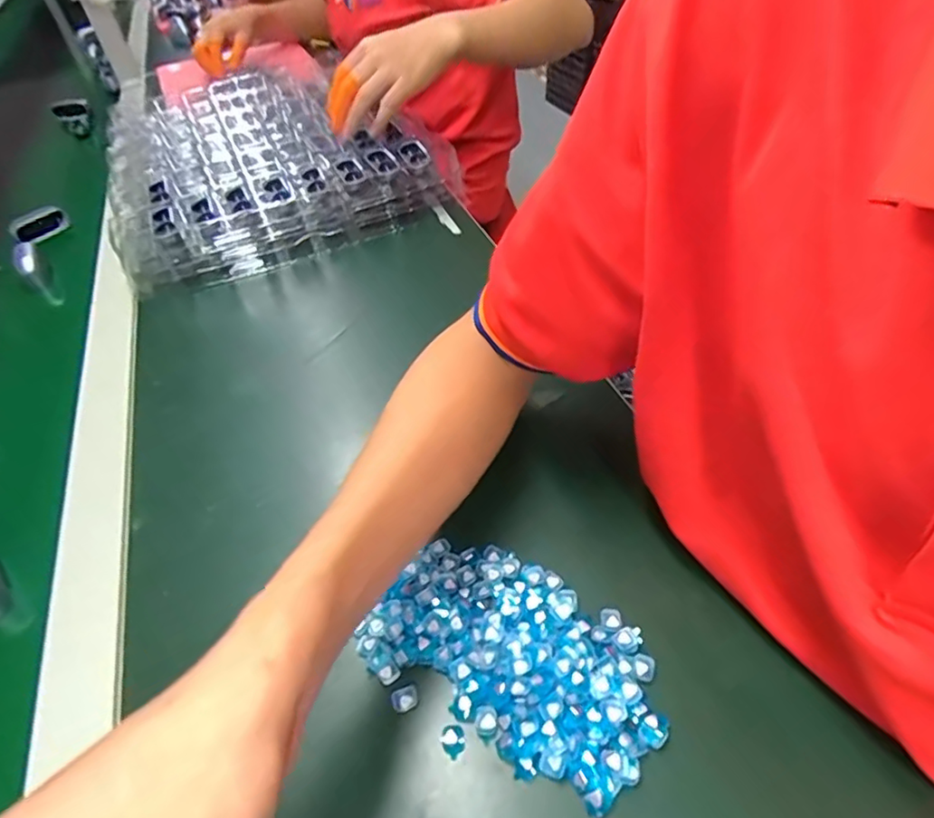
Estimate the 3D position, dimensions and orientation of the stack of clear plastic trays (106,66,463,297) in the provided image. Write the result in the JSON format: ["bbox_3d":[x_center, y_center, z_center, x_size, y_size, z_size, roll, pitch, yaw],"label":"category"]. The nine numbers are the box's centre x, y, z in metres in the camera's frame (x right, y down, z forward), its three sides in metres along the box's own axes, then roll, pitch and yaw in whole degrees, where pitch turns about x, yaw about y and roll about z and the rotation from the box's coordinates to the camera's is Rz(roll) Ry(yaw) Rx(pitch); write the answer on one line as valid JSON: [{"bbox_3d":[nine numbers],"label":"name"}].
[{"bbox_3d":[-0.252,-0.318,0.723,0.339,0.059,0.458,-22,48,-14],"label":"stack of clear plastic trays"}]

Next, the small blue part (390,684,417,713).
[{"bbox_3d":[-0.032,0.145,0.293,0.013,0.005,0.011,-14,47,-8],"label":"small blue part"}]

